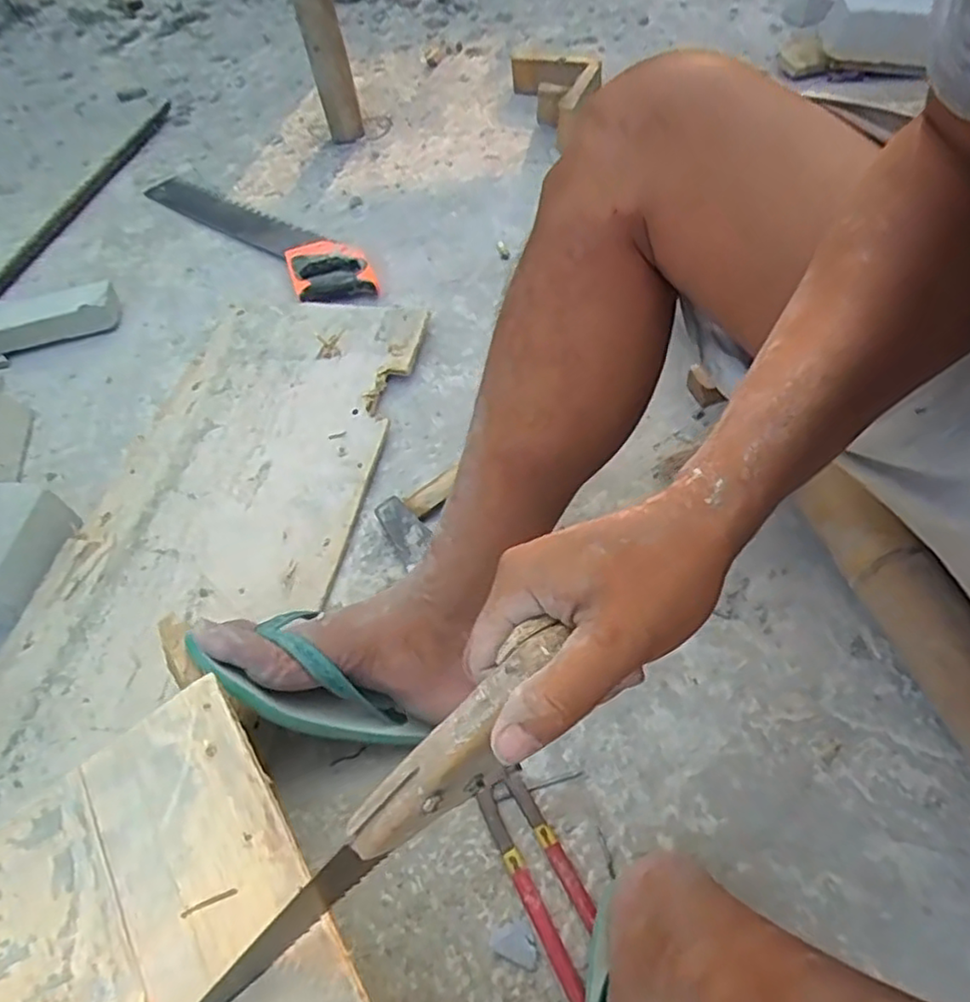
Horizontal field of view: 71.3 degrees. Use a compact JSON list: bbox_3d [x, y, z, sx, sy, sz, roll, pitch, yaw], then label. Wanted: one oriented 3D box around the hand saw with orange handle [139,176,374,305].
[{"bbox_3d":[-0.344,-0.418,1.038,0.505,0.019,0.120,37,66,27],"label":"hand saw with orange handle"}]

